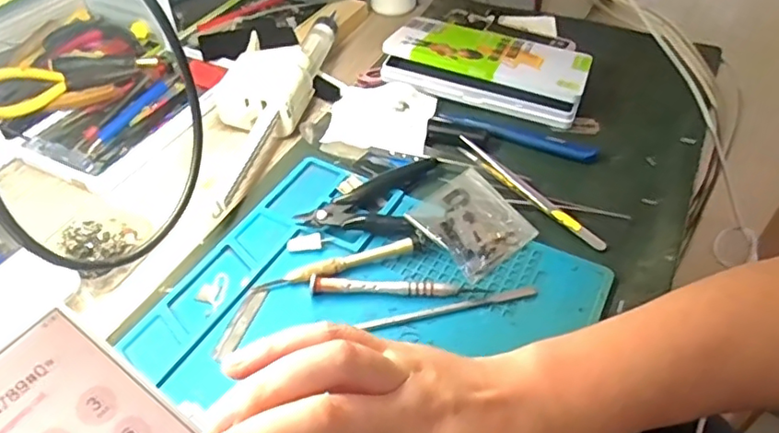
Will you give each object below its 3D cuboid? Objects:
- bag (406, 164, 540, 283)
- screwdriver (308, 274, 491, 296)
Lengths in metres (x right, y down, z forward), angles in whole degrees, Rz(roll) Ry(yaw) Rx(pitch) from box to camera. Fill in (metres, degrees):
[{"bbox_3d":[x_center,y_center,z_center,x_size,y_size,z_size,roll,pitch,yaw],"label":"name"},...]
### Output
[{"bbox_3d":[0.054,0.001,0.426,0.065,0.021,0.082,-33,55,-29],"label":"bag"},{"bbox_3d":[0.005,0.044,0.383,0.112,0.010,0.014,1,46,0],"label":"screwdriver"}]

